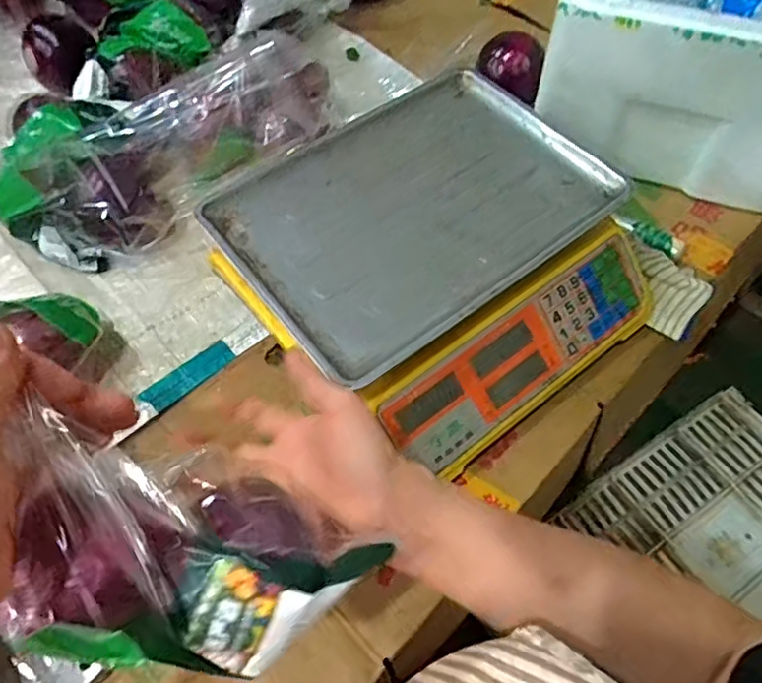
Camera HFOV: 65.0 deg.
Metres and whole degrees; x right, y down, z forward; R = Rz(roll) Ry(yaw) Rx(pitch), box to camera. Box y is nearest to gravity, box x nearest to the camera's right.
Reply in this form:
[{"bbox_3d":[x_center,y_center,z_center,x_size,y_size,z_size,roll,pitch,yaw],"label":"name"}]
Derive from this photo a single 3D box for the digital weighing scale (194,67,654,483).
[{"bbox_3d":[0.045,-0.072,0.547,0.319,0.116,0.297,-34,63,-20],"label":"digital weighing scale"}]

